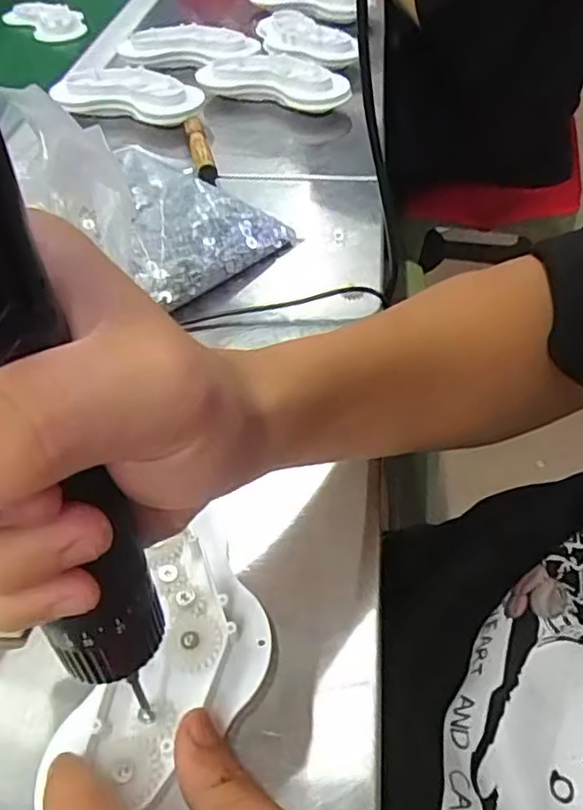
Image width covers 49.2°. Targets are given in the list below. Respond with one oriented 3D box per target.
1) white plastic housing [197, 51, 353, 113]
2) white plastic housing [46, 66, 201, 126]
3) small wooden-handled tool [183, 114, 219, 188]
[{"bbox_3d":[-0.016,-0.314,0.612,0.148,0.023,0.064,16,50,17],"label":"white plastic housing"},{"bbox_3d":[-0.151,-0.294,0.601,0.142,0.021,0.068,14,50,15],"label":"white plastic housing"},{"bbox_3d":[-0.077,-0.215,0.538,0.016,0.018,0.095,-11,48,-8],"label":"small wooden-handled tool"}]

